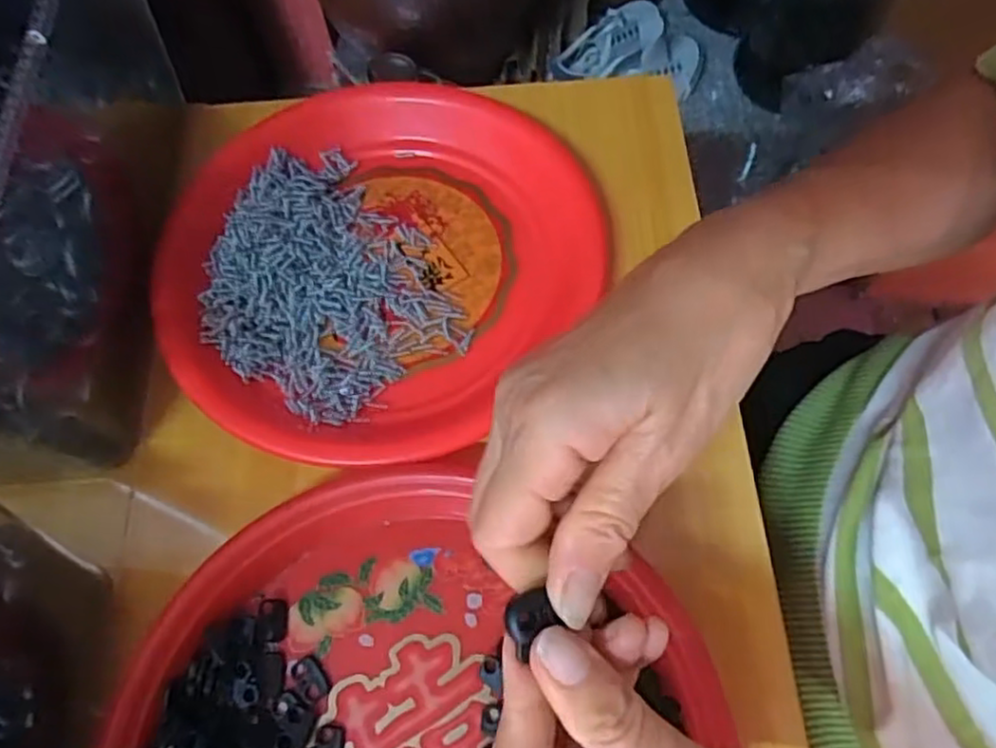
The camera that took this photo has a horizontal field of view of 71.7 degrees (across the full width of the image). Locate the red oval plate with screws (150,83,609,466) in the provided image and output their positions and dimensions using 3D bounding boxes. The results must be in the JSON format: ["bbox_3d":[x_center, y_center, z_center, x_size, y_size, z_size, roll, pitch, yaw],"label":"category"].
[{"bbox_3d":[-0.070,-0.069,0.376,0.222,0.024,0.231,35,72,17],"label":"red oval plate with screws"}]

